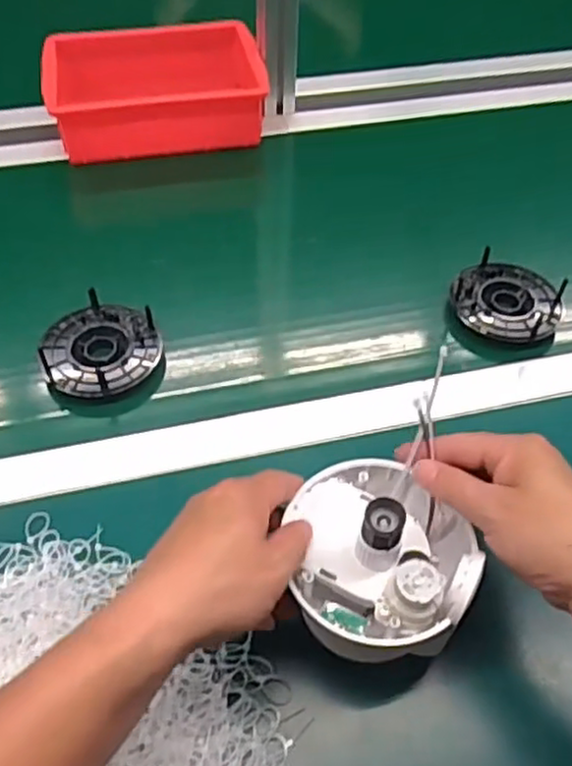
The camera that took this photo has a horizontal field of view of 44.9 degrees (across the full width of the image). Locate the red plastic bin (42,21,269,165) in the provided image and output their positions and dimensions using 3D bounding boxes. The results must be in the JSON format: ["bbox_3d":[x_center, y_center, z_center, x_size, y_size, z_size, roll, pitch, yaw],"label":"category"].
[{"bbox_3d":[-0.151,-0.344,0.814,0.242,0.070,0.150,-10,53,-8],"label":"red plastic bin"}]

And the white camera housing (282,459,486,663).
[{"bbox_3d":[0.056,0.096,0.414,0.109,0.056,0.115,0,52,0],"label":"white camera housing"}]

